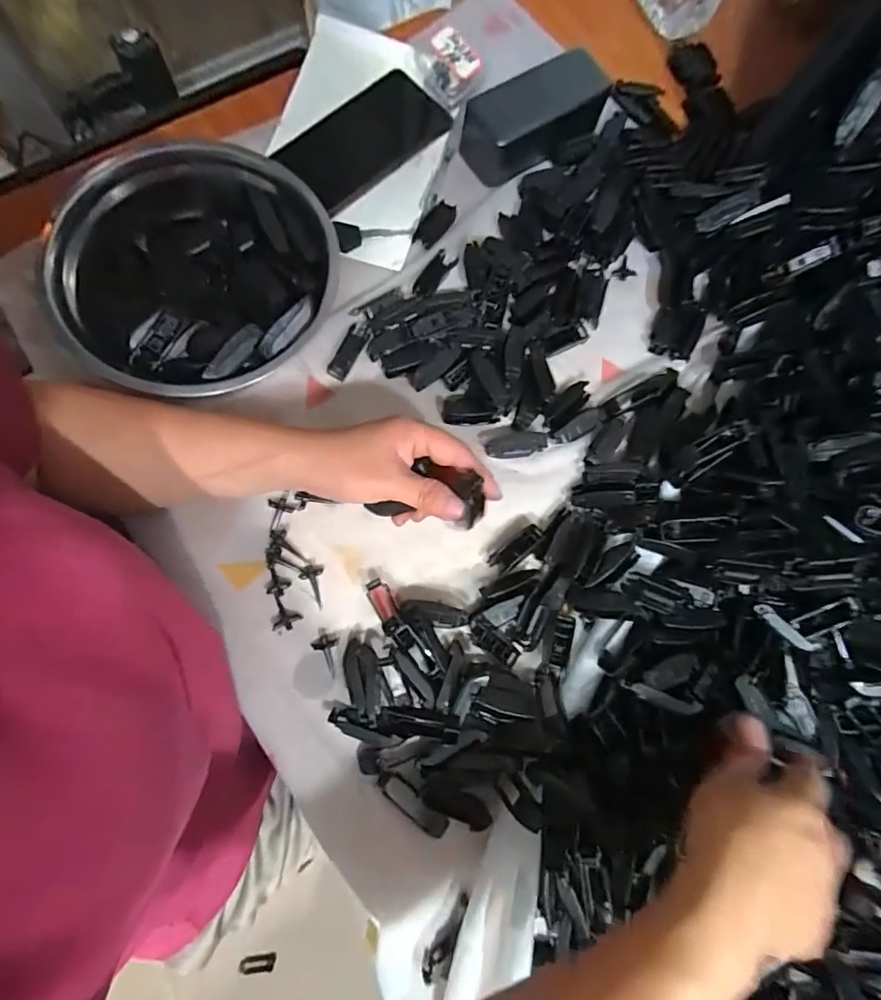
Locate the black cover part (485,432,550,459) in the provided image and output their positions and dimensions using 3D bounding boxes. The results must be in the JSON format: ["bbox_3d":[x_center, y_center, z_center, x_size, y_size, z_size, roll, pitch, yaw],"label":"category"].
[{"bbox_3d":[0.063,-0.046,0.421,0.050,0.015,0.021,-6,80,-6],"label":"black cover part"}]

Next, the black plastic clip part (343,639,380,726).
[{"bbox_3d":[-0.057,0.131,0.366,0.028,0.014,0.053,3,79,-4],"label":"black plastic clip part"}]

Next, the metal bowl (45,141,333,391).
[{"bbox_3d":[-0.179,-0.170,0.396,0.196,0.073,0.206,21,78,0],"label":"metal bowl"}]

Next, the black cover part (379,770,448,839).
[{"bbox_3d":[-0.020,0.215,0.359,0.058,0.005,0.017,38,79,3],"label":"black cover part"}]

